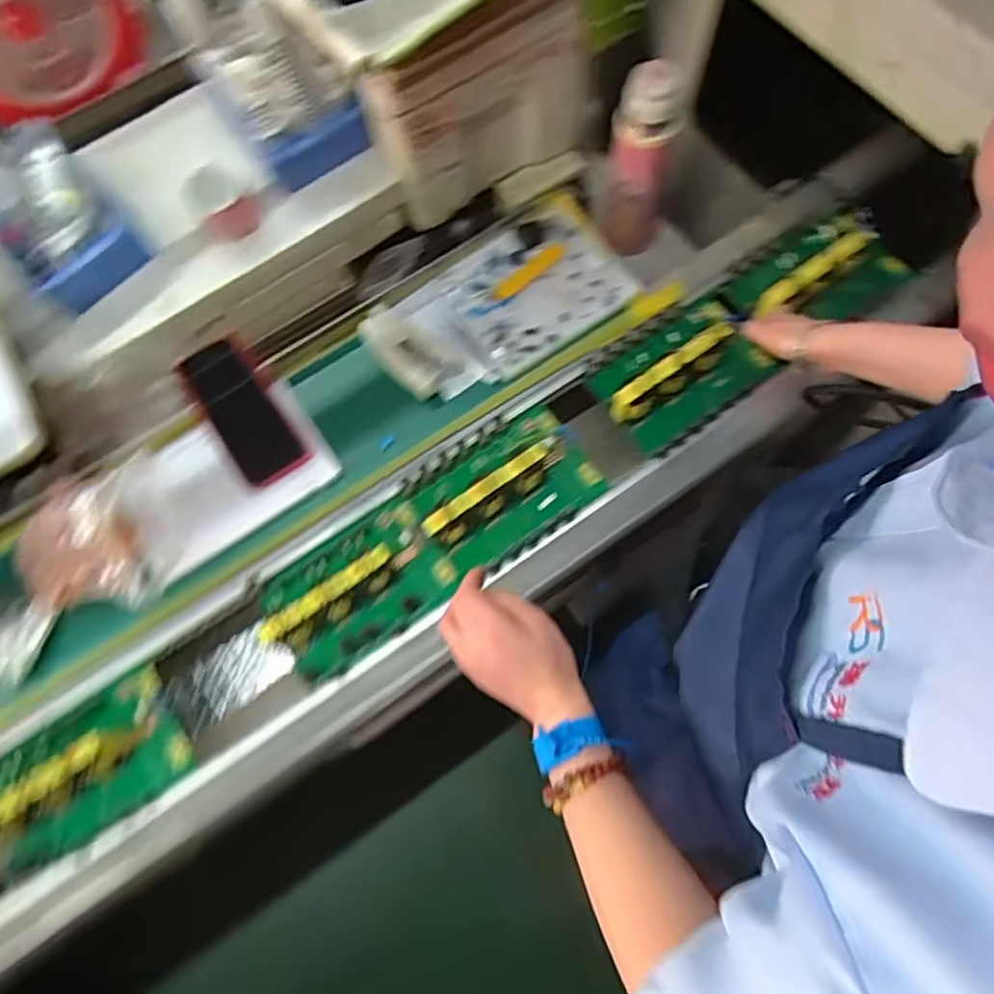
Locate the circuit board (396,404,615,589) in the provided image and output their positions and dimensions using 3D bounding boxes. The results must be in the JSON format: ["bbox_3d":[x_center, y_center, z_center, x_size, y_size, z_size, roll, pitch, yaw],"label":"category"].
[{"bbox_3d":[0.000,-0.011,0.656,0.195,0.058,0.129,-34,73,-9],"label":"circuit board"}]

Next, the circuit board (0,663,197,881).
[{"bbox_3d":[-0.388,0.251,0.582,0.184,0.056,0.119,-33,73,-9],"label":"circuit board"}]

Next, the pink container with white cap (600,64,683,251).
[{"bbox_3d":[0.165,-0.378,0.754,0.073,0.242,0.057,11,71,6],"label":"pink container with white cap"}]

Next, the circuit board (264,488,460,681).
[{"bbox_3d":[-0.142,0.085,0.629,0.185,0.054,0.123,-33,73,-9],"label":"circuit board"}]

